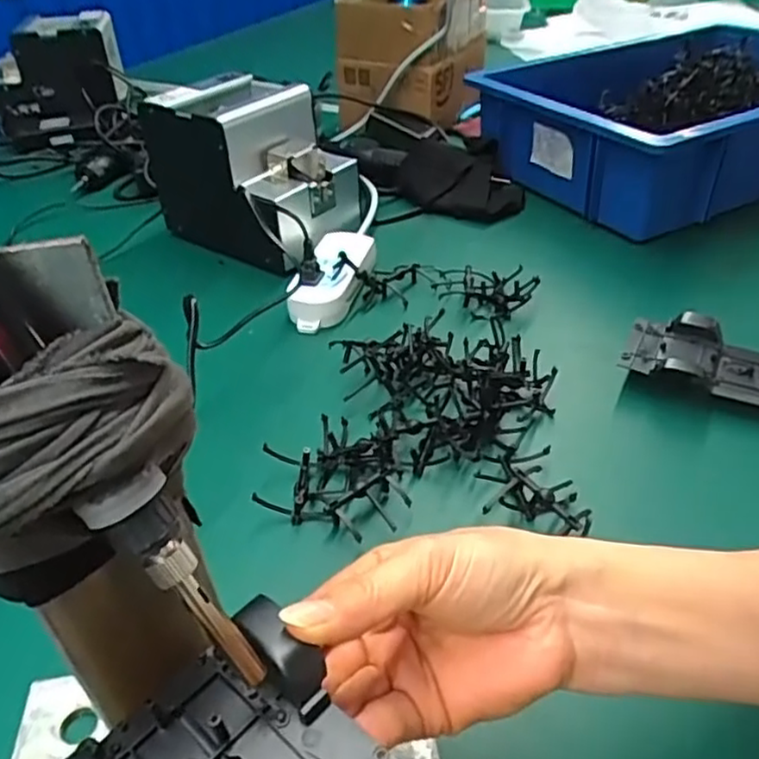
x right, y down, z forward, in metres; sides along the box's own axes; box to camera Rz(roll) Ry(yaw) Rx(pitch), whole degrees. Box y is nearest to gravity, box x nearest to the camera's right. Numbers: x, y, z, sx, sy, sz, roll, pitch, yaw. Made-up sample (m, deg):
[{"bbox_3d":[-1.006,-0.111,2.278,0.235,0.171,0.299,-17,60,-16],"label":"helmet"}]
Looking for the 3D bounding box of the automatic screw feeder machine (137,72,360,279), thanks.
[{"bbox_3d":[-0.127,-0.219,0.712,0.198,0.143,0.131,28,47,34],"label":"automatic screw feeder machine"}]

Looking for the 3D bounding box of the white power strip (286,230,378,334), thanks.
[{"bbox_3d":[-0.043,-0.096,0.640,0.059,0.035,0.133,8,38,13],"label":"white power strip"}]

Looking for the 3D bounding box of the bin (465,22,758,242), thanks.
[{"bbox_3d":[0.372,-0.312,0.835,0.448,0.127,0.316,-19,40,-21],"label":"bin"}]

